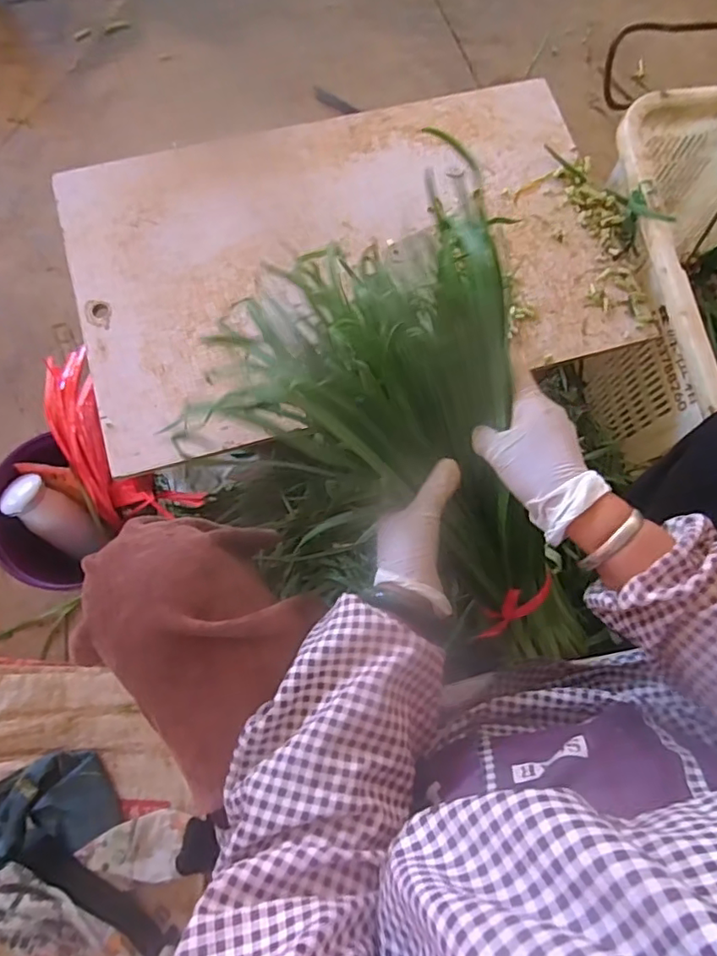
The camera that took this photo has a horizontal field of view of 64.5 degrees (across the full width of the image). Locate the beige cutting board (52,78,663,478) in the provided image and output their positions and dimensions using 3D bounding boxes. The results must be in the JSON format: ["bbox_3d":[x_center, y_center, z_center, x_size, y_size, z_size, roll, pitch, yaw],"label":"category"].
[{"bbox_3d":[-0.007,-0.279,0.701,0.659,0.023,0.402,-16,79,-6],"label":"beige cutting board"}]

